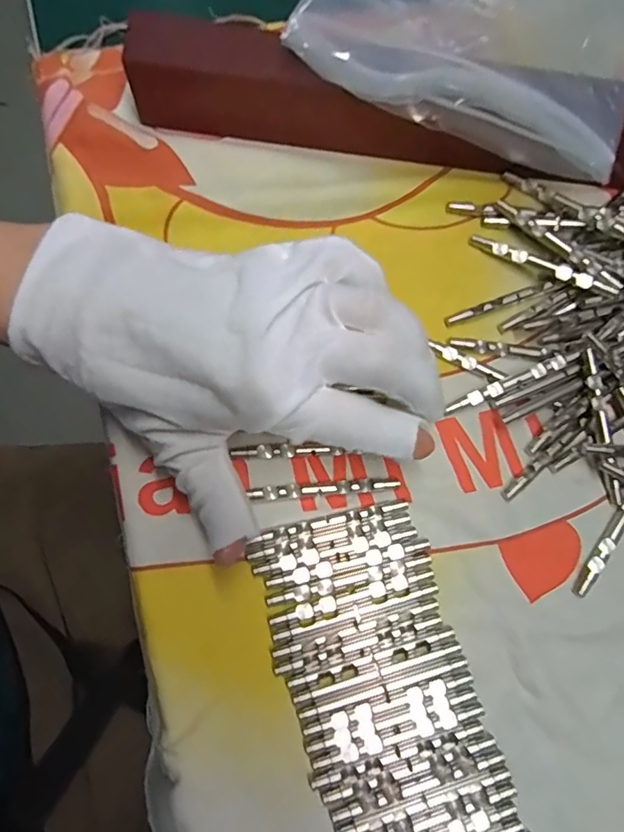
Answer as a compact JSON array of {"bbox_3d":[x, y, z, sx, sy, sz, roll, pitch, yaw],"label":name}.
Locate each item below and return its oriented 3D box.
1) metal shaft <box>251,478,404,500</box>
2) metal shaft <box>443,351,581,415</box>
[{"bbox_3d":[0.006,0.030,0.223,0.061,0.004,0.005,-4,79,-3],"label":"metal shaft"},{"bbox_3d":[0.088,-0.015,0.233,0.063,0.004,0.006,-22,80,-7],"label":"metal shaft"}]

